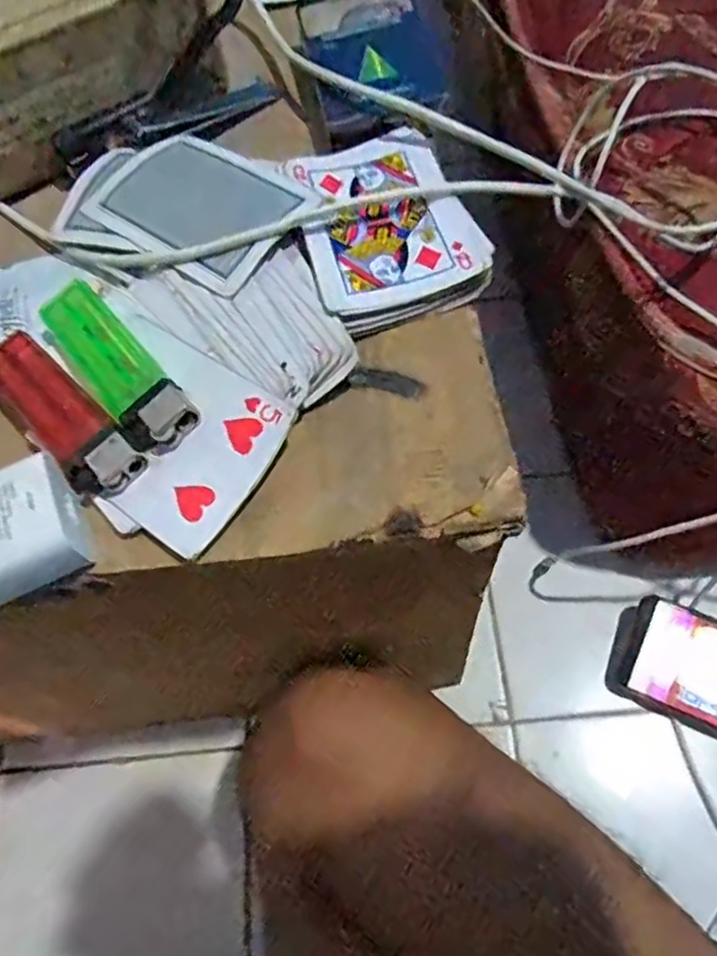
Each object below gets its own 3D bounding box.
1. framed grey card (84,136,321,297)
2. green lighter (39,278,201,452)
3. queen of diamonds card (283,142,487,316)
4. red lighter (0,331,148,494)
[{"bbox_3d":[-0.067,-0.115,0.279,0.087,0.004,0.062,31,71,20],"label":"framed grey card"},{"bbox_3d":[-0.089,-0.043,0.243,0.024,0.008,0.080,-38,66,-12],"label":"green lighter"},{"bbox_3d":[0.009,-0.106,0.269,0.063,0.005,0.087,-16,62,-3],"label":"queen of diamonds card"},{"bbox_3d":[-0.108,-0.023,0.240,0.023,0.012,0.077,-41,67,-13],"label":"red lighter"}]

